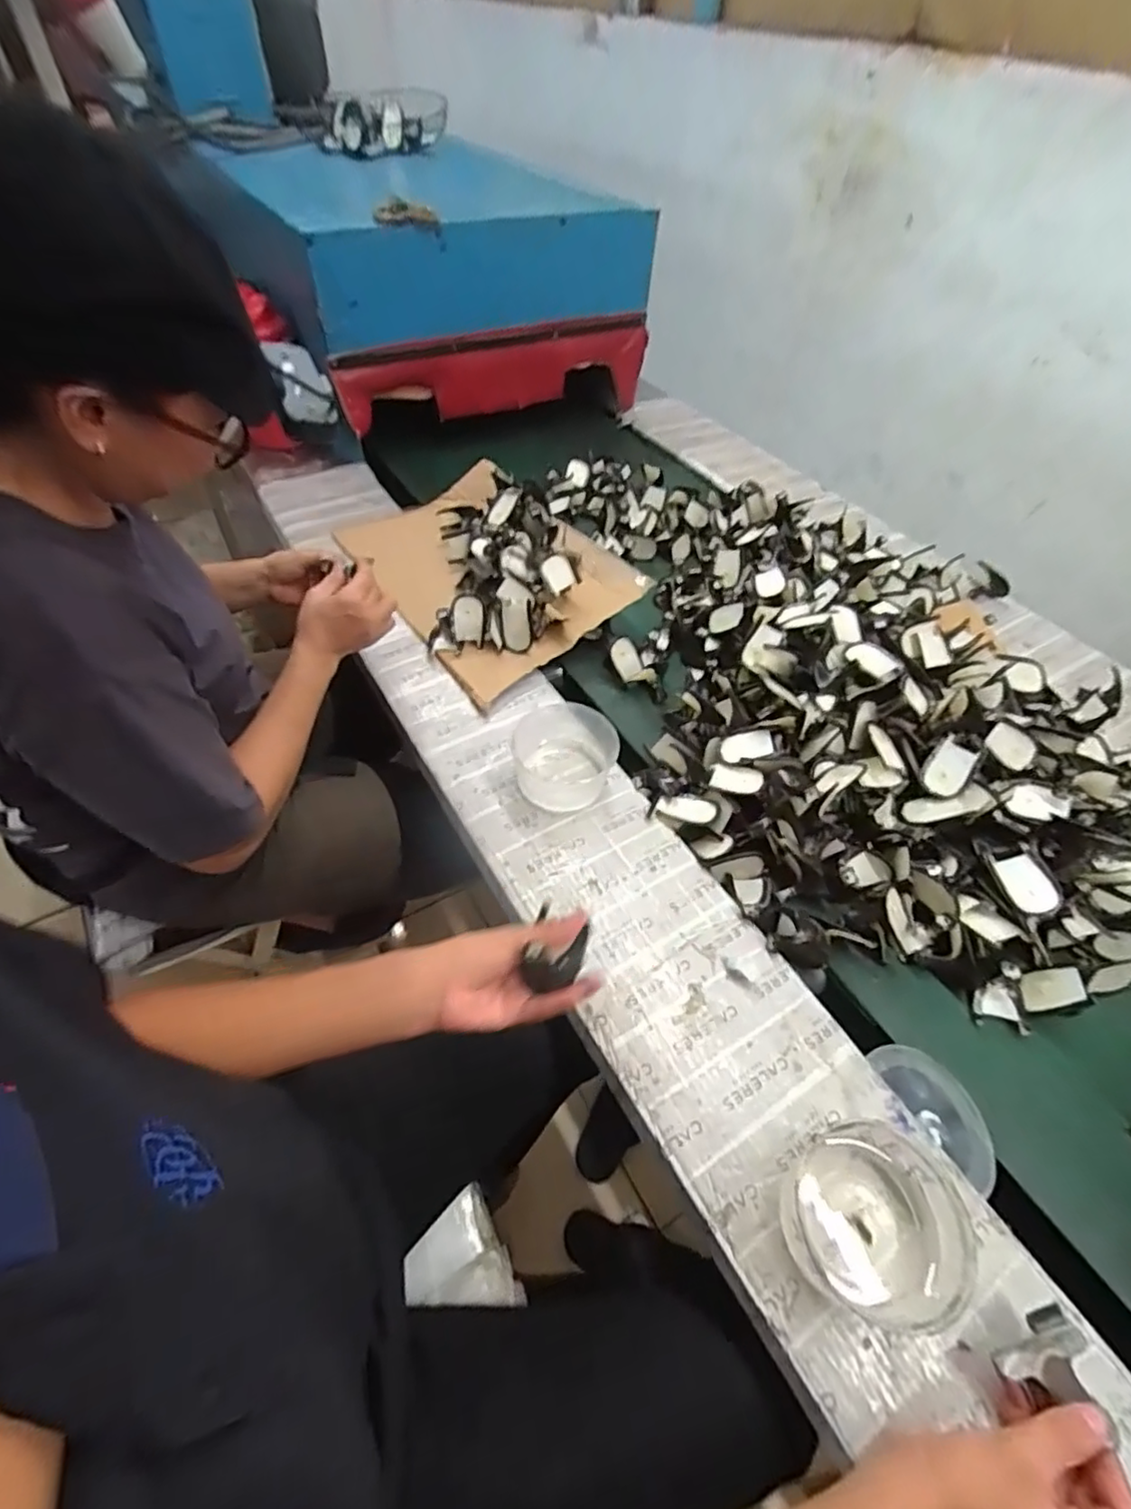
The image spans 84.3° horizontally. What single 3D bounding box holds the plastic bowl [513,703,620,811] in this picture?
[{"bbox_3d":[0.001,0.001,0.707,0.105,0.076,0.111,2,50,-3],"label":"plastic bowl"}]

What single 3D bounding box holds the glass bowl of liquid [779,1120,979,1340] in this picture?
[{"bbox_3d":[0.220,0.336,0.450,0.108,0.060,0.111,2,50,-3],"label":"glass bowl of liquid"}]

